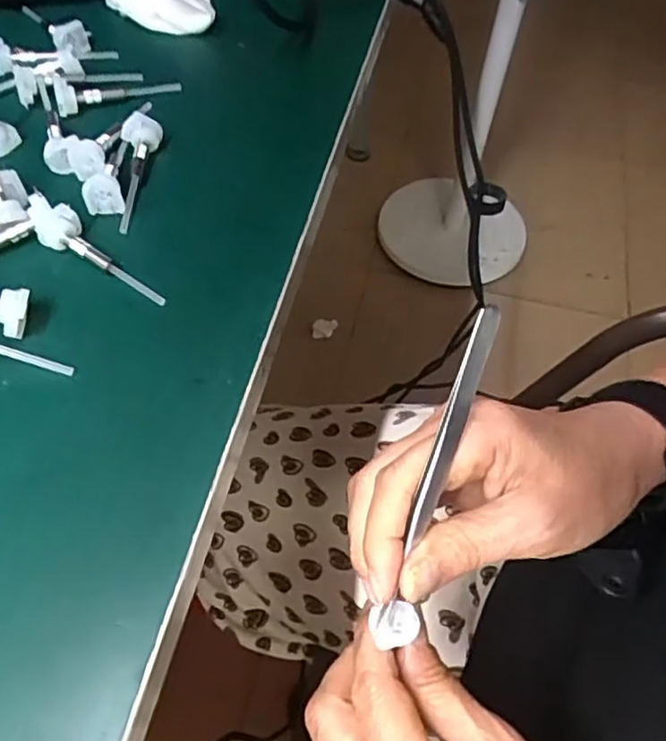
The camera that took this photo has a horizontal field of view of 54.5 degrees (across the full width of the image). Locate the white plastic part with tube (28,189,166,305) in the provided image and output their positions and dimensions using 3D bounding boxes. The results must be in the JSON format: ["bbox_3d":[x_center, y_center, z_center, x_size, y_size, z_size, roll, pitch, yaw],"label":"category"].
[{"bbox_3d":[-0.104,-0.051,0.277,0.075,0.016,0.017,37,62,19],"label":"white plastic part with tube"}]

